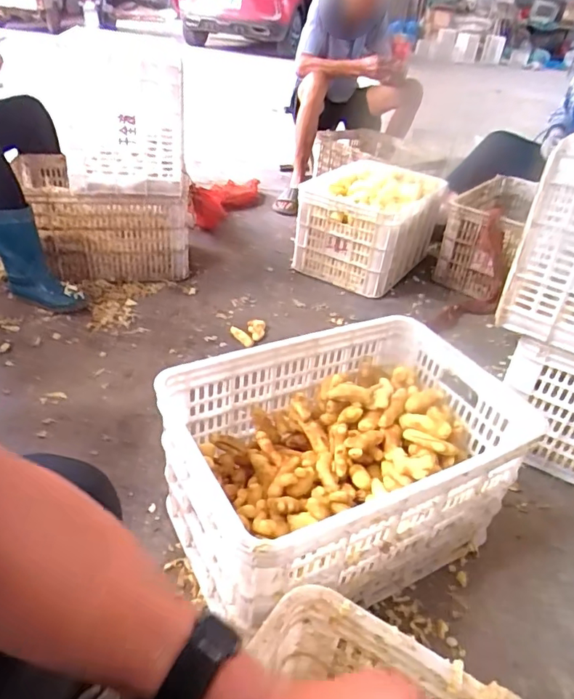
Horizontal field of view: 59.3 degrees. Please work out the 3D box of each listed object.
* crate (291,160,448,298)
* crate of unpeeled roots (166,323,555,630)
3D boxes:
[{"bbox_3d":[0.284,-0.448,1.767,0.375,0.288,0.513,24,38,22],"label":"crate"},{"bbox_3d":[0.094,0.171,0.836,0.525,0.246,0.357,-13,40,-26],"label":"crate of unpeeled roots"}]

